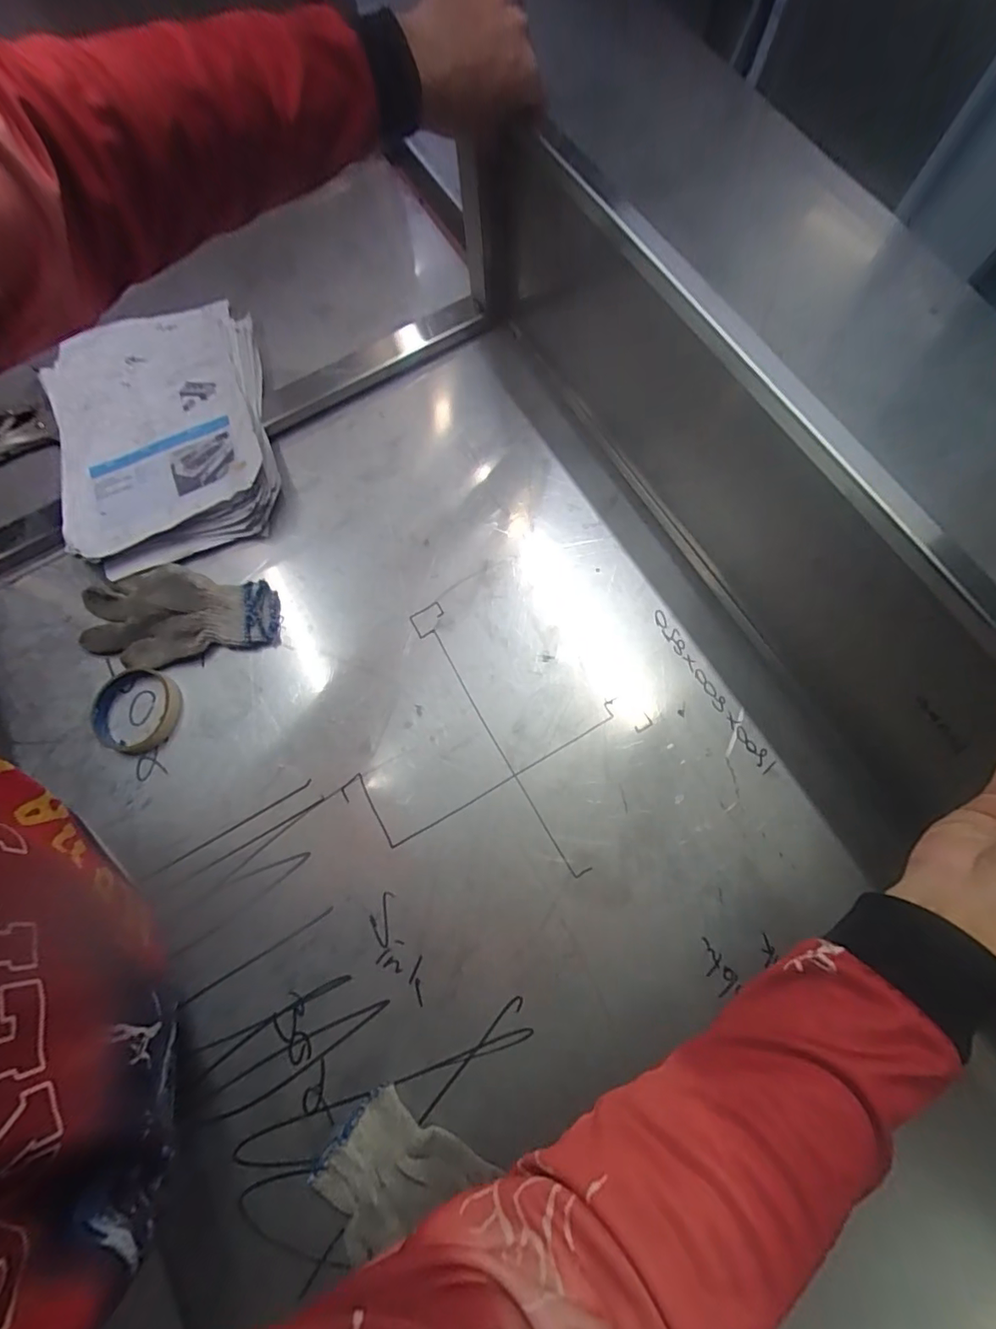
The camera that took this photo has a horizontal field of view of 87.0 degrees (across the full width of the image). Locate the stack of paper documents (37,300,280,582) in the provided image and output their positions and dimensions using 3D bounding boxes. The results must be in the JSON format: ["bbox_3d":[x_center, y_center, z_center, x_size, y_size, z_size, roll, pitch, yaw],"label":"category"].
[{"bbox_3d":[-0.404,-0.284,0.623,0.250,0.037,0.360,-14,75,-2],"label":"stack of paper documents"}]

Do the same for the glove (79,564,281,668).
[{"bbox_3d":[-0.345,-0.055,0.565,0.209,0.025,0.108,-6,75,0],"label":"glove"}]

